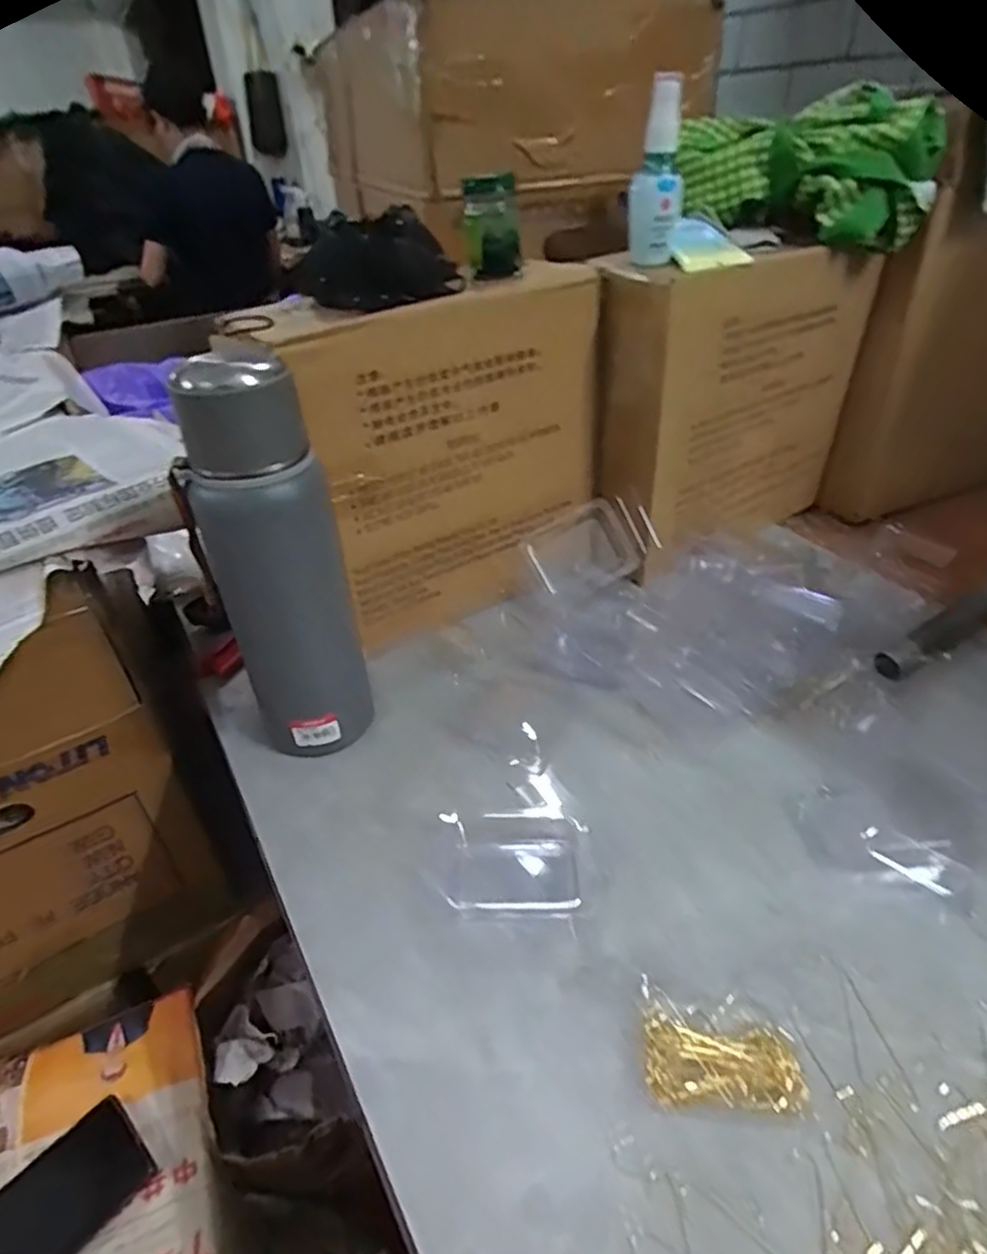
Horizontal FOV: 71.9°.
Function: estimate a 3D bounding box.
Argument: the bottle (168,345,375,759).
[{"bbox_3d":[-0.139,-0.033,0.448,0.085,0.274,0.068,-13,38,-13],"label":"bottle"}]

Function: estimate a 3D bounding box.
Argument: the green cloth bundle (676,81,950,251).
[{"bbox_3d":[0.263,-0.393,0.589,0.213,0.094,0.098,16,41,24],"label":"green cloth bundle"}]

